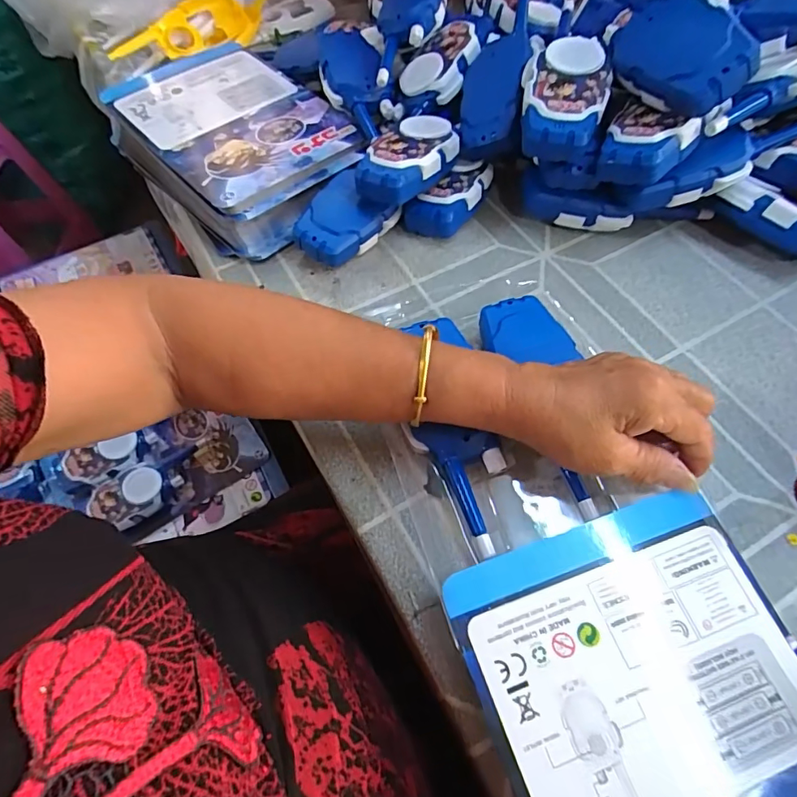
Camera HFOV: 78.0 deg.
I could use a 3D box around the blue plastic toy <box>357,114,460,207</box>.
[{"bbox_3d":[0.007,-0.206,0.430,0.061,0.036,0.103,33,67,19],"label":"blue plastic toy"}]

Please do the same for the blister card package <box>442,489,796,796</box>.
[{"bbox_3d":[0.142,0.173,0.225,0.168,0.030,0.241,-18,61,-8],"label":"blister card package"}]

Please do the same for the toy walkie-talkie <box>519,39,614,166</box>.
[{"bbox_3d":[0.131,-0.240,0.389,0.066,0.038,0.103,4,61,5],"label":"toy walkie-talkie"}]

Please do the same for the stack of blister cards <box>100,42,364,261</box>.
[{"bbox_3d":[-0.169,-0.268,0.503,0.179,0.042,0.286,-40,66,-18],"label":"stack of blister cards"}]

